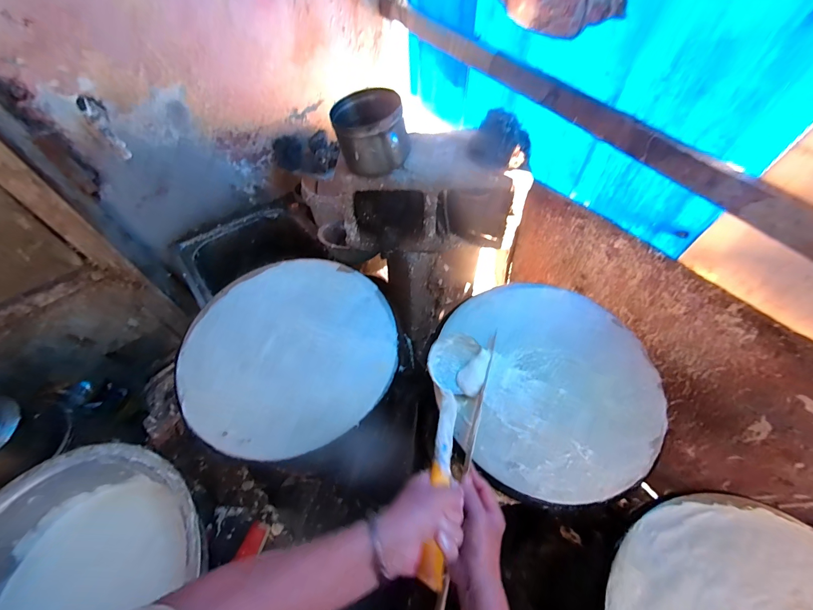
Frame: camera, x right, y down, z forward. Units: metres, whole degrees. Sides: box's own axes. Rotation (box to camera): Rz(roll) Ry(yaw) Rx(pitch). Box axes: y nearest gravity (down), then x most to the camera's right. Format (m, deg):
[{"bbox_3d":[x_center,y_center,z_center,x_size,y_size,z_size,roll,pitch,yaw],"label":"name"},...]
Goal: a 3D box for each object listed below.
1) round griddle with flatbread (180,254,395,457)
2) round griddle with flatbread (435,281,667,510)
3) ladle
[{"bbox_3d":[-0.206,0.067,0.609,0.357,0.026,0.359,-1,57,1],"label":"round griddle with flatbread"},{"bbox_3d":[0.234,0.121,0.573,0.352,0.038,0.346,-1,57,1],"label":"round griddle with flatbread"},{"bbox_3d":[0.056,0.169,0.462,0.090,0.066,0.334,11,35,8],"label":"ladle"}]

